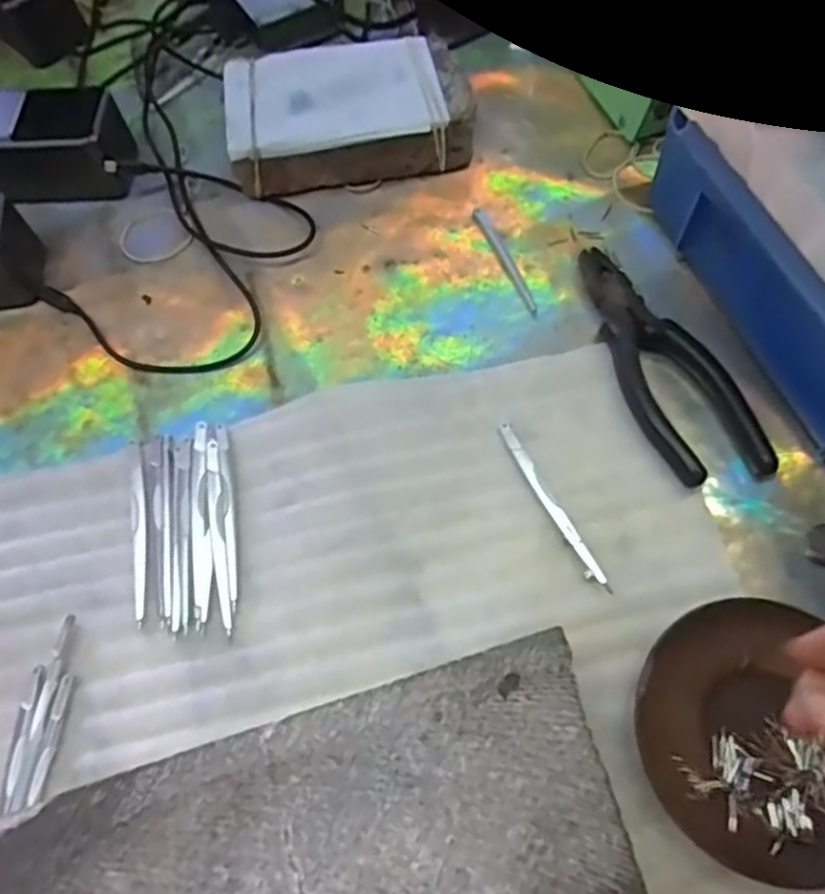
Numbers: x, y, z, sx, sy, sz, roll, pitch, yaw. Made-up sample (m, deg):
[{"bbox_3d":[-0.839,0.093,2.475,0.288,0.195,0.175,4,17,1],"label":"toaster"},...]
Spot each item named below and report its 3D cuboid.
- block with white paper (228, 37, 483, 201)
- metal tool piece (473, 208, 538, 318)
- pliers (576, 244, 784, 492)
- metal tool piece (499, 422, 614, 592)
[{"bbox_3d":[-0.043,-0.227,0.471,0.156,0.044,0.087,-10,65,-2],"label":"block with white paper"},{"bbox_3d":[0.060,-0.120,0.437,0.009,0.004,0.089,-23,66,-8],"label":"metal tool piece"},{"bbox_3d":[0.138,-0.050,0.395,0.053,0.017,0.164,-23,66,-8],"label":"pliers"},{"bbox_3d":[0.074,0.030,0.368,0.008,0.005,0.106,-24,66,-9],"label":"metal tool piece"}]

